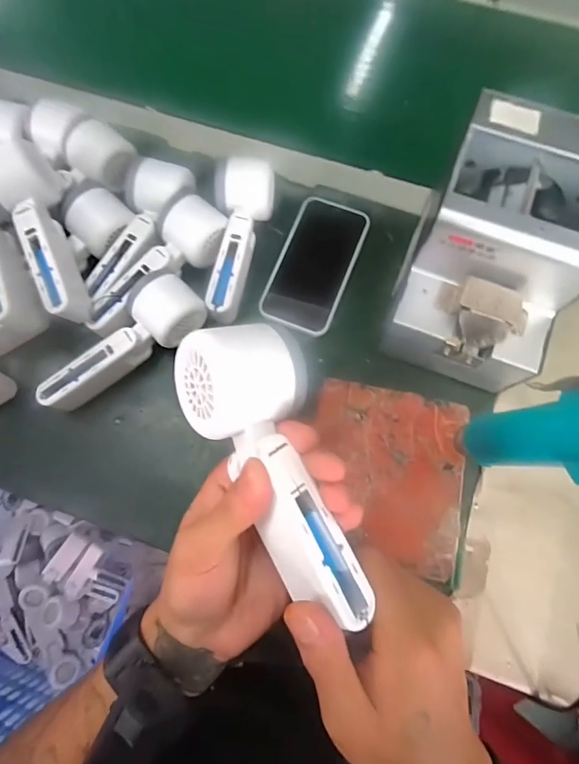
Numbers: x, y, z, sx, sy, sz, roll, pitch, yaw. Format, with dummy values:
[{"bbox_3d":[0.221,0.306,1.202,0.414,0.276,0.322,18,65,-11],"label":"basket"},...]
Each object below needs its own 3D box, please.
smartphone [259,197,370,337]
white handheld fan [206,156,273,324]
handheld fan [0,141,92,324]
[{"bbox_3d":[0.026,-0.120,0.438,0.074,0.012,0.146,21,76,6],"label":"smartphone"},{"bbox_3d":[-0.049,-0.138,0.414,0.055,0.050,0.160,5,75,2],"label":"white handheld fan"},{"bbox_3d":[-0.220,-0.129,0.376,0.053,0.064,0.156,-24,76,-6],"label":"handheld fan"}]

